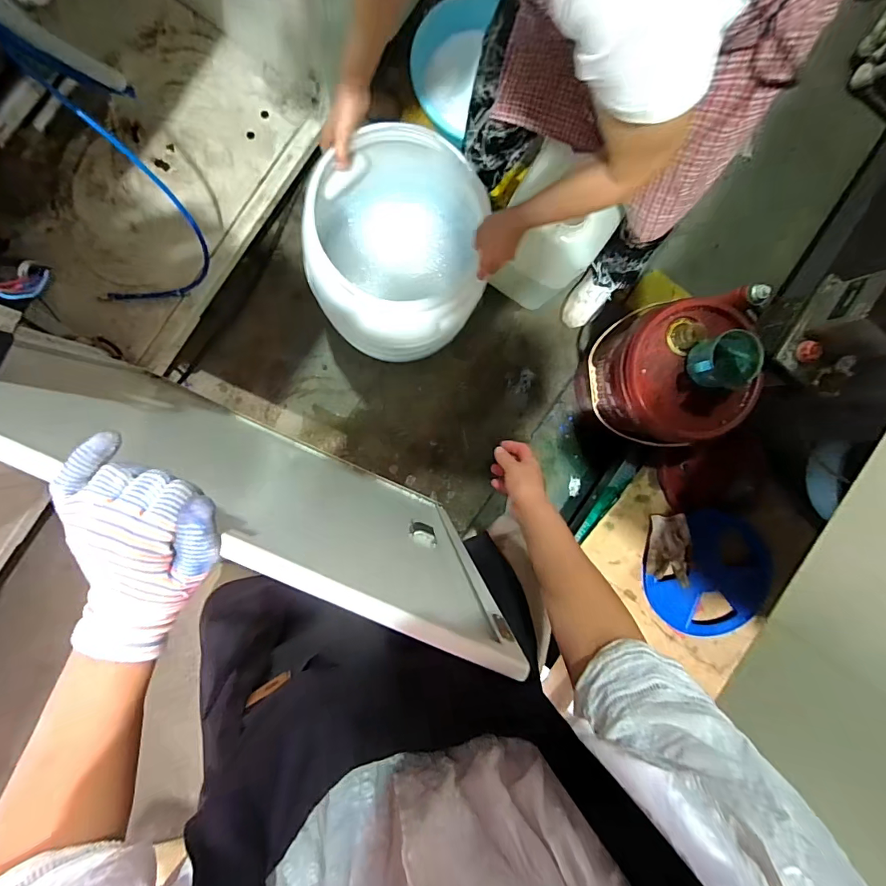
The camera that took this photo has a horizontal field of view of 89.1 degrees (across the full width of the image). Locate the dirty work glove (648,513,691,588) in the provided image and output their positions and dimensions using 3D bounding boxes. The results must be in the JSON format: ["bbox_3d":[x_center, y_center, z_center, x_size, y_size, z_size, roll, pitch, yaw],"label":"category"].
[{"bbox_3d":[0.550,0.264,1.104,0.093,0.060,0.182,-8,93,-7],"label":"dirty work glove"}]

